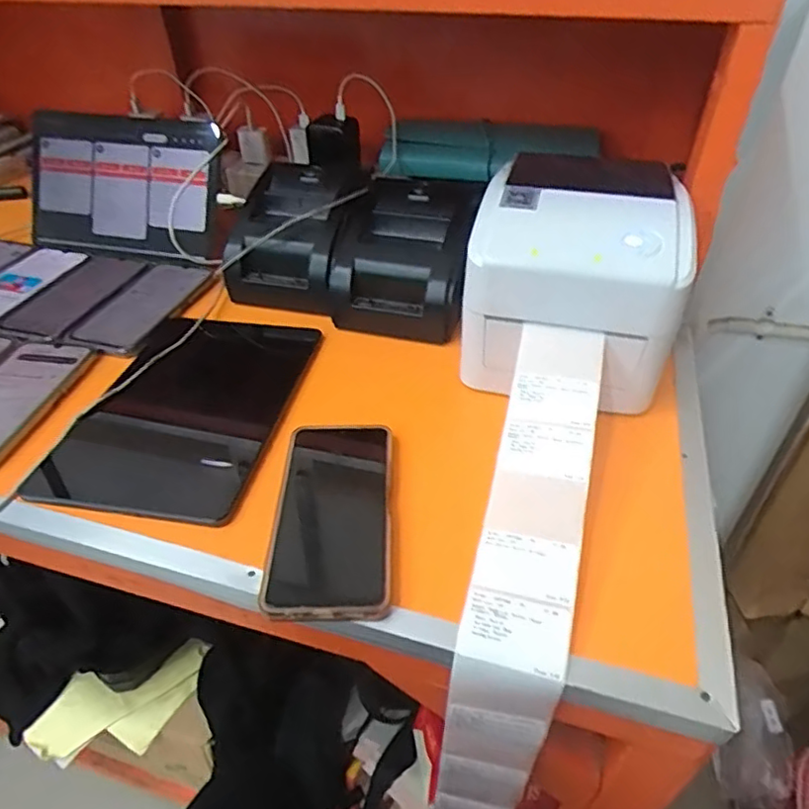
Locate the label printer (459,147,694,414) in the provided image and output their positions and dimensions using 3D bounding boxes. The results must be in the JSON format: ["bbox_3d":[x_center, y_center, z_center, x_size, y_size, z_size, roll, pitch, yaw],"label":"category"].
[{"bbox_3d":[0.144,-0.117,0.522,0.166,0.151,0.178,8,42,10],"label":"label printer"}]

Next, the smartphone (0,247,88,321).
[{"bbox_3d":[-0.444,-0.135,0.679,0.083,0.013,0.168,9,42,12],"label":"smartphone"}]

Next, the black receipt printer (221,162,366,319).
[{"bbox_3d":[-0.117,-0.185,0.660,0.127,0.100,0.145,9,42,12],"label":"black receipt printer"}]

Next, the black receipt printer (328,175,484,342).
[{"bbox_3d":[0.001,-0.152,0.618,0.136,0.098,0.154,8,42,10],"label":"black receipt printer"}]

